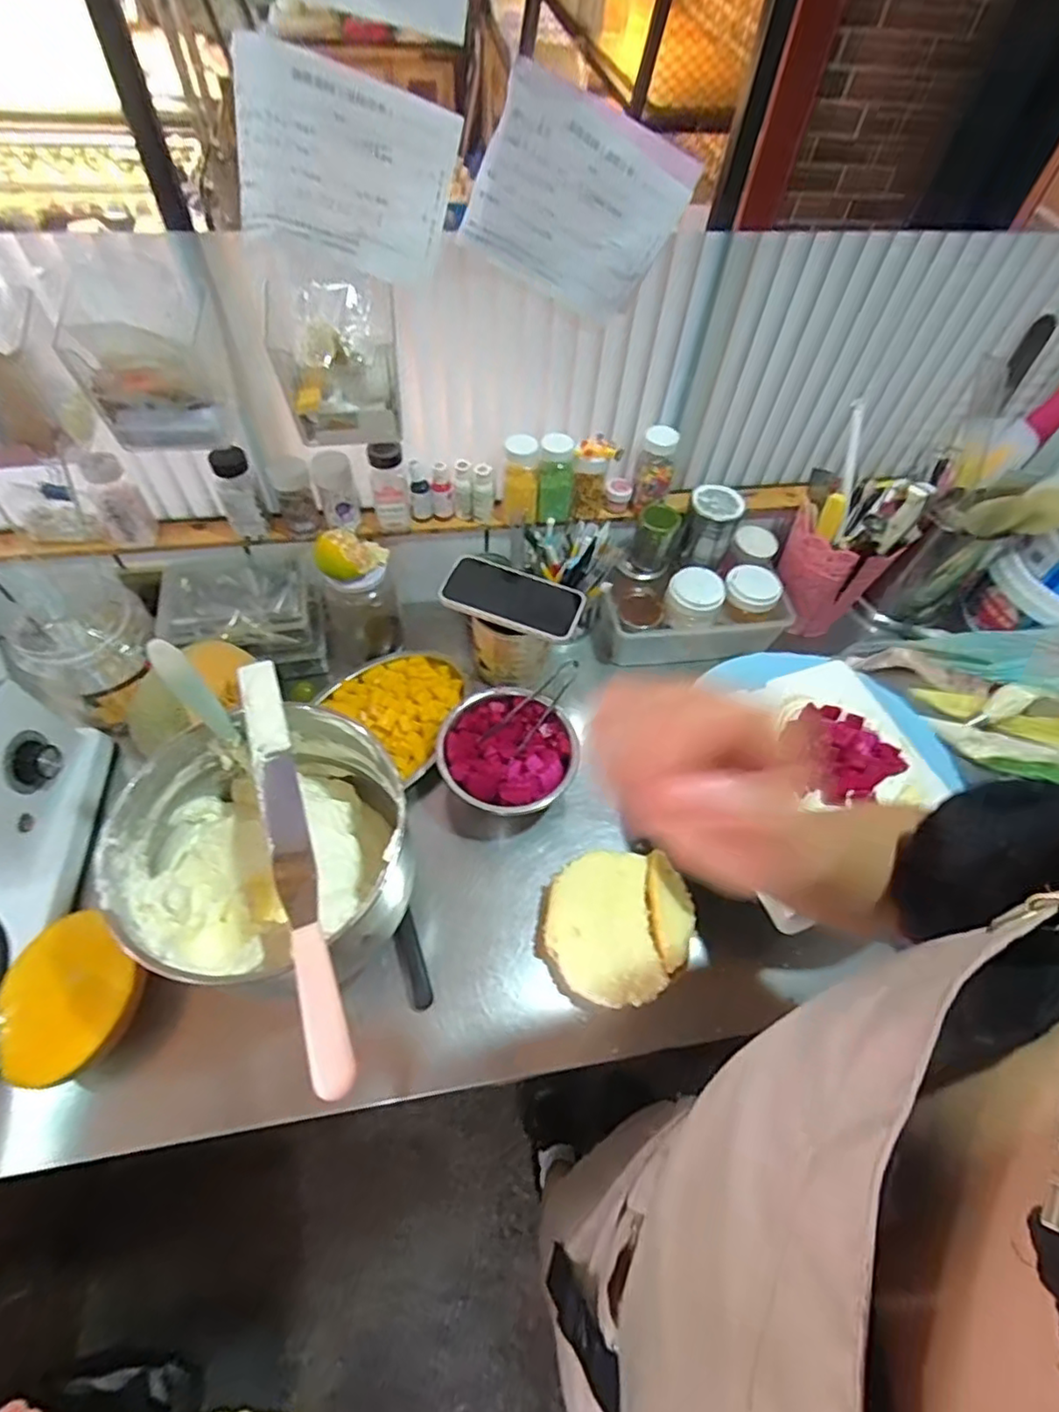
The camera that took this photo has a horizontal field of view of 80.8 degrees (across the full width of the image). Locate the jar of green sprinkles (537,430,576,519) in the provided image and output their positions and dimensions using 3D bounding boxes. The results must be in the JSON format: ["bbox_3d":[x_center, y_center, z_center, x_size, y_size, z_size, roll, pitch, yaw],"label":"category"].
[{"bbox_3d":[0.033,-0.277,0.760,0.043,0.094,0.040,9,56,1],"label":"jar of green sprinkles"}]

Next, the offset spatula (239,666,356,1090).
[{"bbox_3d":[-0.184,0.102,0.476,0.029,0.020,0.351,-16,60,-15],"label":"offset spatula"}]

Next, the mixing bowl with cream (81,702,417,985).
[{"bbox_3d":[-0.224,0.140,0.572,0.228,0.193,0.212,2,57,-4],"label":"mixing bowl with cream"}]

